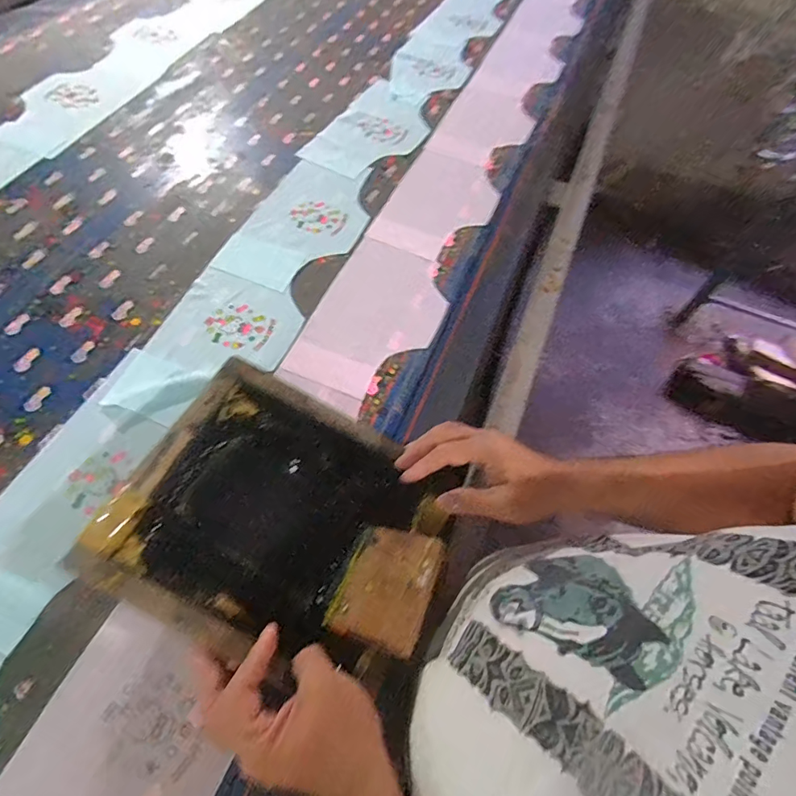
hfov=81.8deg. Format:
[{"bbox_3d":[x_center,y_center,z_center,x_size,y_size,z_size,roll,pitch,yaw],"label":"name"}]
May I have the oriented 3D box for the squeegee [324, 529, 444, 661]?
[{"bbox_3d":[-0.012,0.171,0.427,0.094,0.015,0.102,6,52,30],"label":"squeegee"}]

